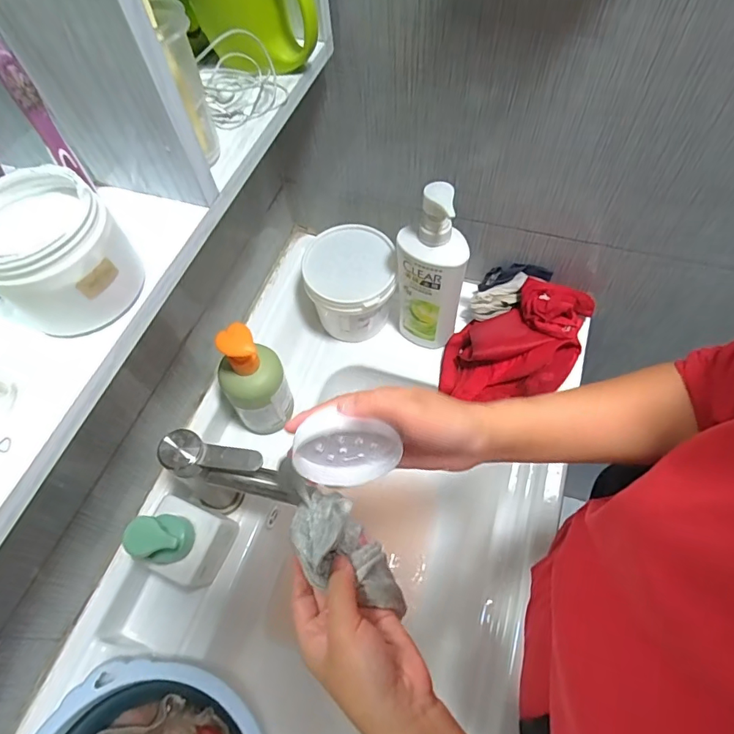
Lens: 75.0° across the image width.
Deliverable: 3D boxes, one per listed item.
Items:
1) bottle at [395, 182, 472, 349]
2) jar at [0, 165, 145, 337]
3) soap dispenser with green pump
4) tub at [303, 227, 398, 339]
[{"bbox_3d":[0.078,-0.110,0.595,0.082,0.249,0.055,3,60,6],"label":"bottle"},{"bbox_3d":[-0.186,-0.069,0.286,0.084,0.062,0.074,37,68,22],"label":"jar"},{"bbox_3d":[-0.196,0.175,0.496,0.074,0.125,0.081,13,62,12],"label":"soap dispenser with green pump"},{"bbox_3d":[-0.020,-0.104,0.670,0.117,0.127,0.126,-2,60,3],"label":"tub"}]

